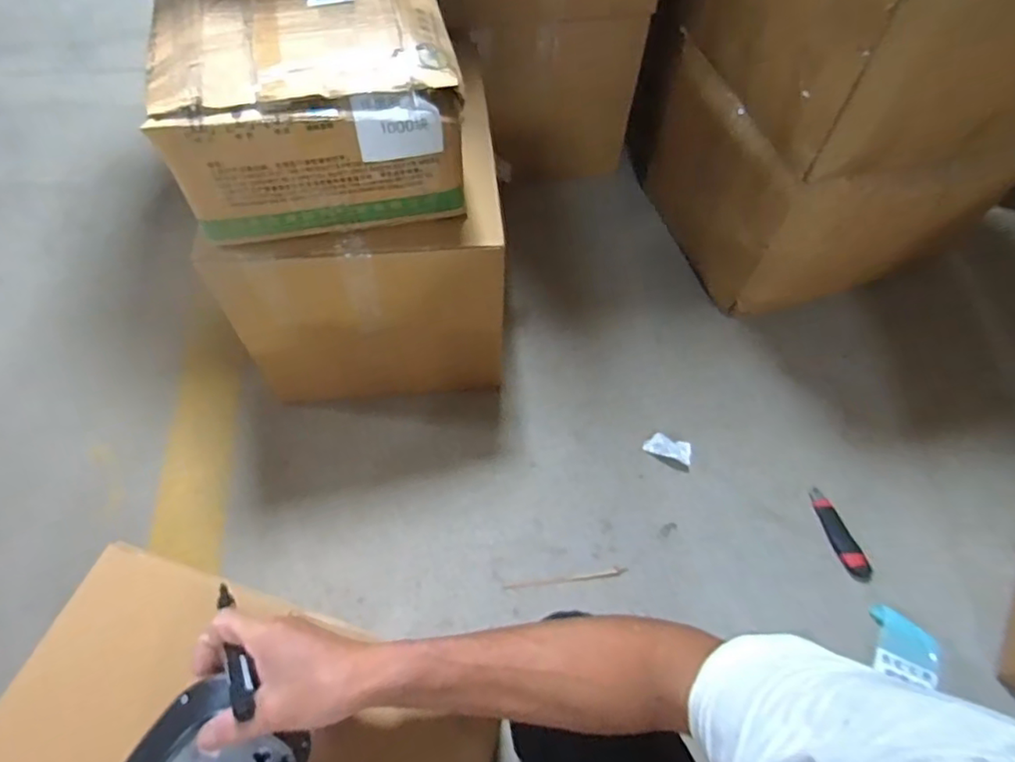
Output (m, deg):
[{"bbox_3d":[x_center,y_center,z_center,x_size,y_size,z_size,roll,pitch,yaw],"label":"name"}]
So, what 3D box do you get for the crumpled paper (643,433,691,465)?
[{"bbox_3d":[0.309,0.128,1.121,0.087,0.020,0.038,20,64,9],"label":"crumpled paper"}]

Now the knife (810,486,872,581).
[{"bbox_3d":[0.586,0.269,1.037,0.043,0.014,0.164,-14,63,-8],"label":"knife"}]

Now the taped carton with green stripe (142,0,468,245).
[{"bbox_3d":[-0.277,-0.444,0.837,0.355,0.207,0.436,-12,60,-8],"label":"taped carton with green stripe"}]

